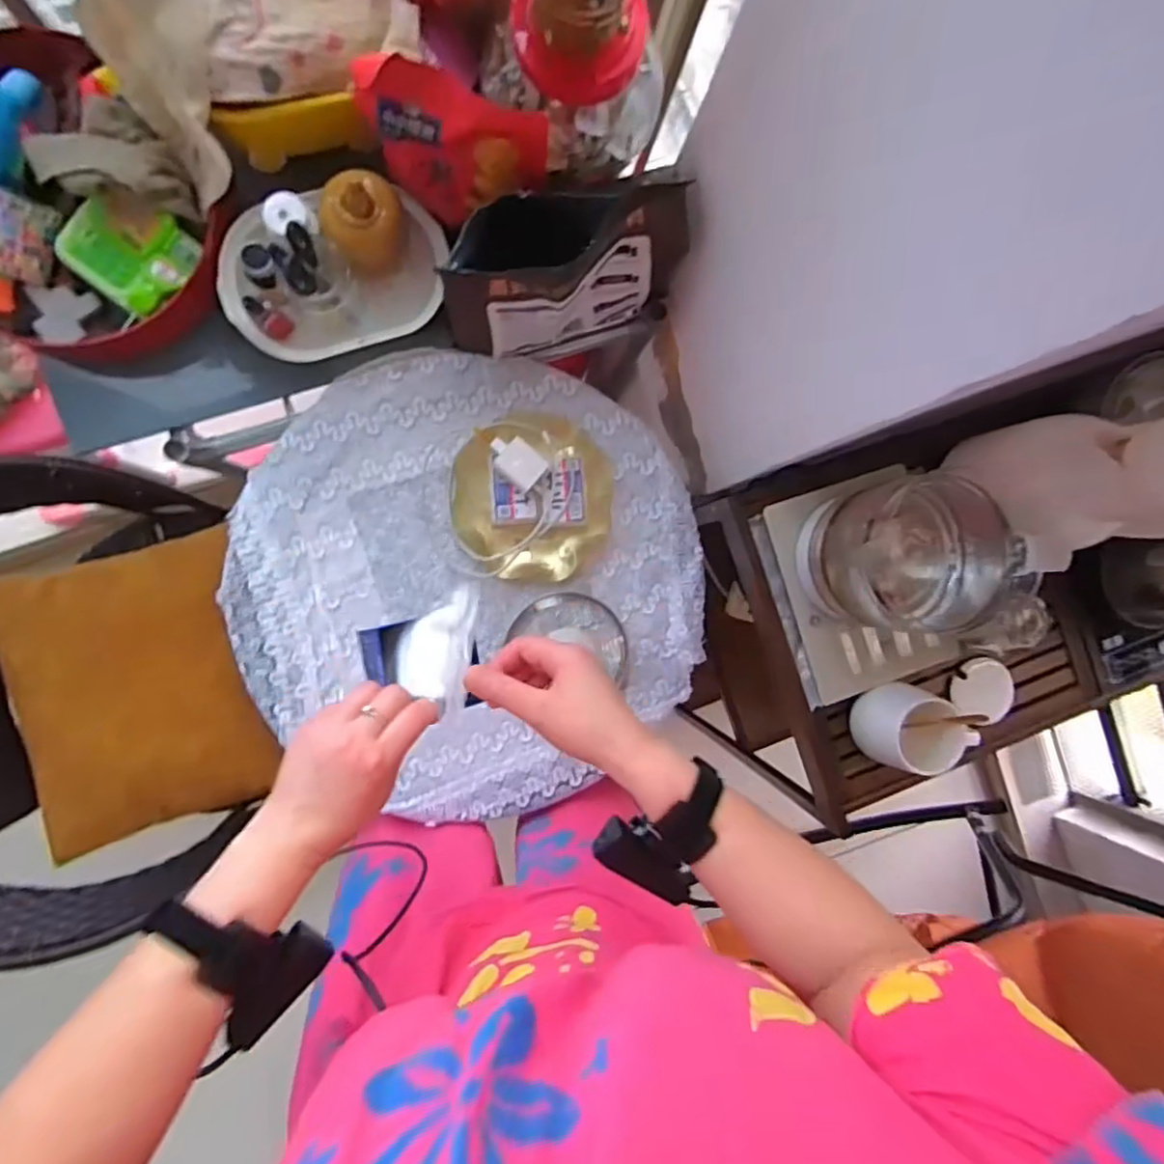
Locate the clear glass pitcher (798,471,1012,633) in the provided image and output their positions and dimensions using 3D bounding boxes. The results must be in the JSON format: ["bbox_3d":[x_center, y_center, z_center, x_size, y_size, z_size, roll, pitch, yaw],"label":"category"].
[{"bbox_3d":[0.332,-0.027,0.647,0.150,0.154,0.151,-6,91,-8],"label":"clear glass pitcher"}]

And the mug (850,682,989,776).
[{"bbox_3d":[0.369,0.164,0.716,0.101,0.094,0.085,18,88,-7],"label":"mug"}]

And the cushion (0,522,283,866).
[{"bbox_3d":[-0.567,0.146,0.824,0.302,0.054,0.347,-14,92,-7],"label":"cushion"}]

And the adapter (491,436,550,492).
[{"bbox_3d":[-0.075,-0.142,0.754,0.045,0.025,0.065,-45,96,-5],"label":"adapter"}]

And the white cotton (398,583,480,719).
[{"bbox_3d":[-0.108,0.047,0.480,0.053,0.035,0.093,9,89,-8],"label":"white cotton"}]

